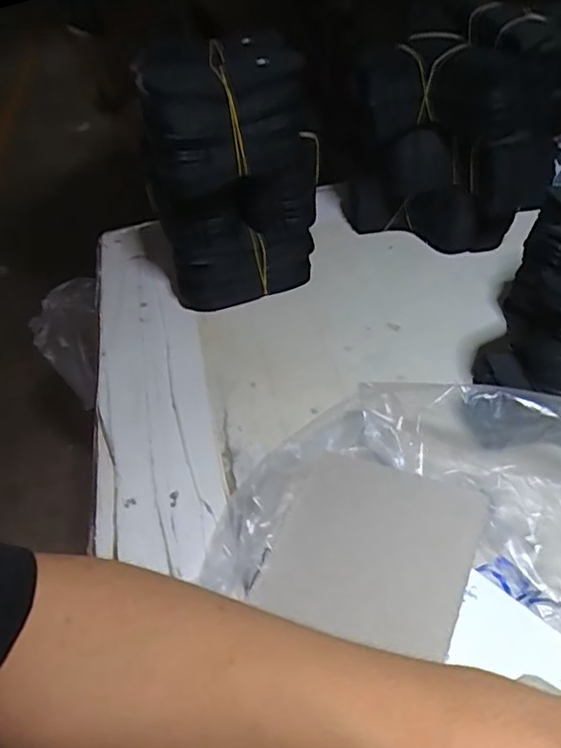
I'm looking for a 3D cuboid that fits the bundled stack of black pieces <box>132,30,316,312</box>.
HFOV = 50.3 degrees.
[{"bbox_3d":[-0.036,-0.134,0.438,0.124,0.177,0.073,-6,44,1],"label":"bundled stack of black pieces"}]

